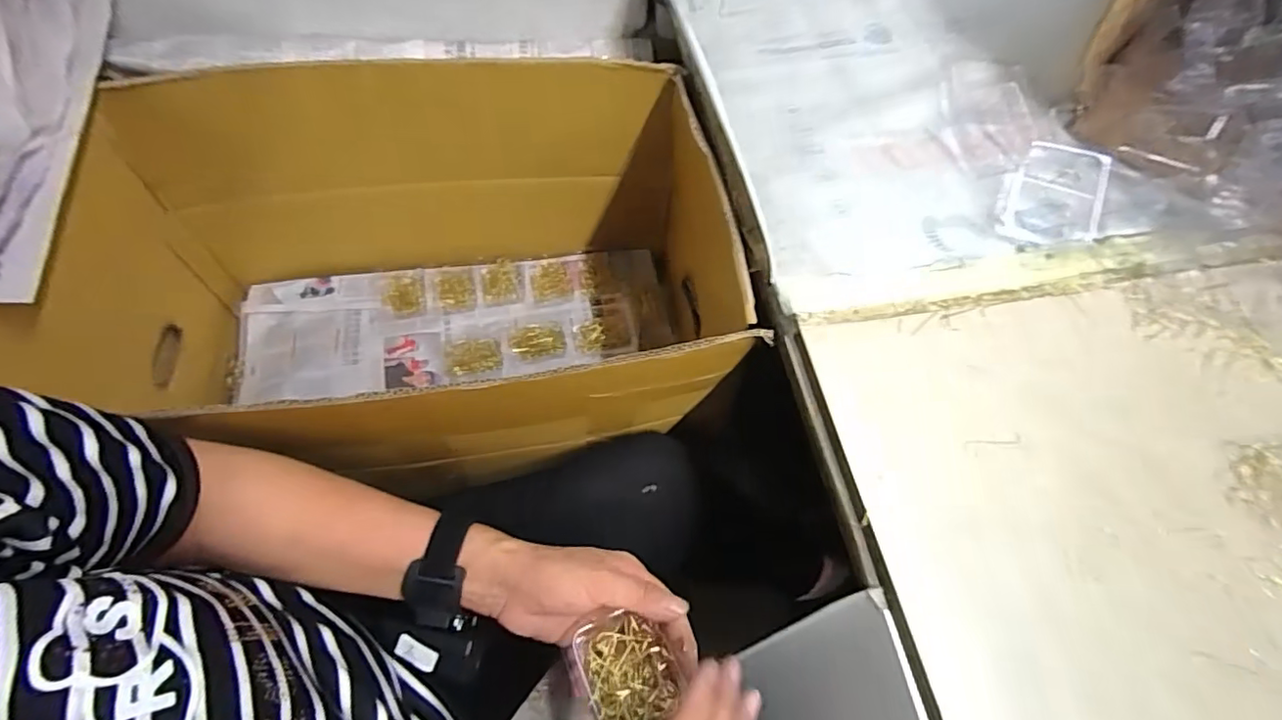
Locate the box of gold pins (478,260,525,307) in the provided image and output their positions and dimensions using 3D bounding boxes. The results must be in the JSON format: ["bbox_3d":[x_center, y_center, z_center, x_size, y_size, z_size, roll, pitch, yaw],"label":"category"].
[{"bbox_3d":[-0.192,-0.109,0.813,0.059,0.011,0.072,-10,63,-6],"label":"box of gold pins"}]

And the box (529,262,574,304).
[{"bbox_3d":[-0.126,-0.111,0.819,0.056,0.010,0.071,-9,62,-5],"label":"box"}]

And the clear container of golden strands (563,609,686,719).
[{"bbox_3d":[-0.008,0.208,0.380,0.067,0.023,0.076,-19,64,-11],"label":"clear container of golden strands"}]

